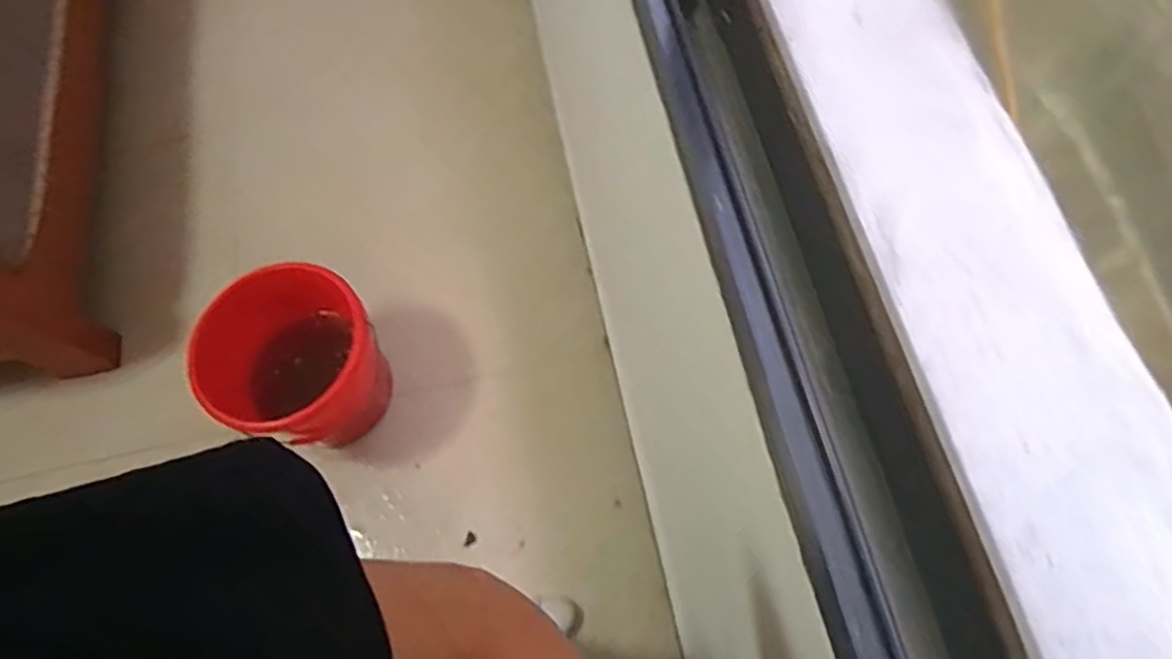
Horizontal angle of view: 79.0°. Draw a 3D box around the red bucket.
[{"bbox_3d":[-0.516,0.069,1.351,0.264,0.298,0.290,-1,66,3],"label":"red bucket"}]

